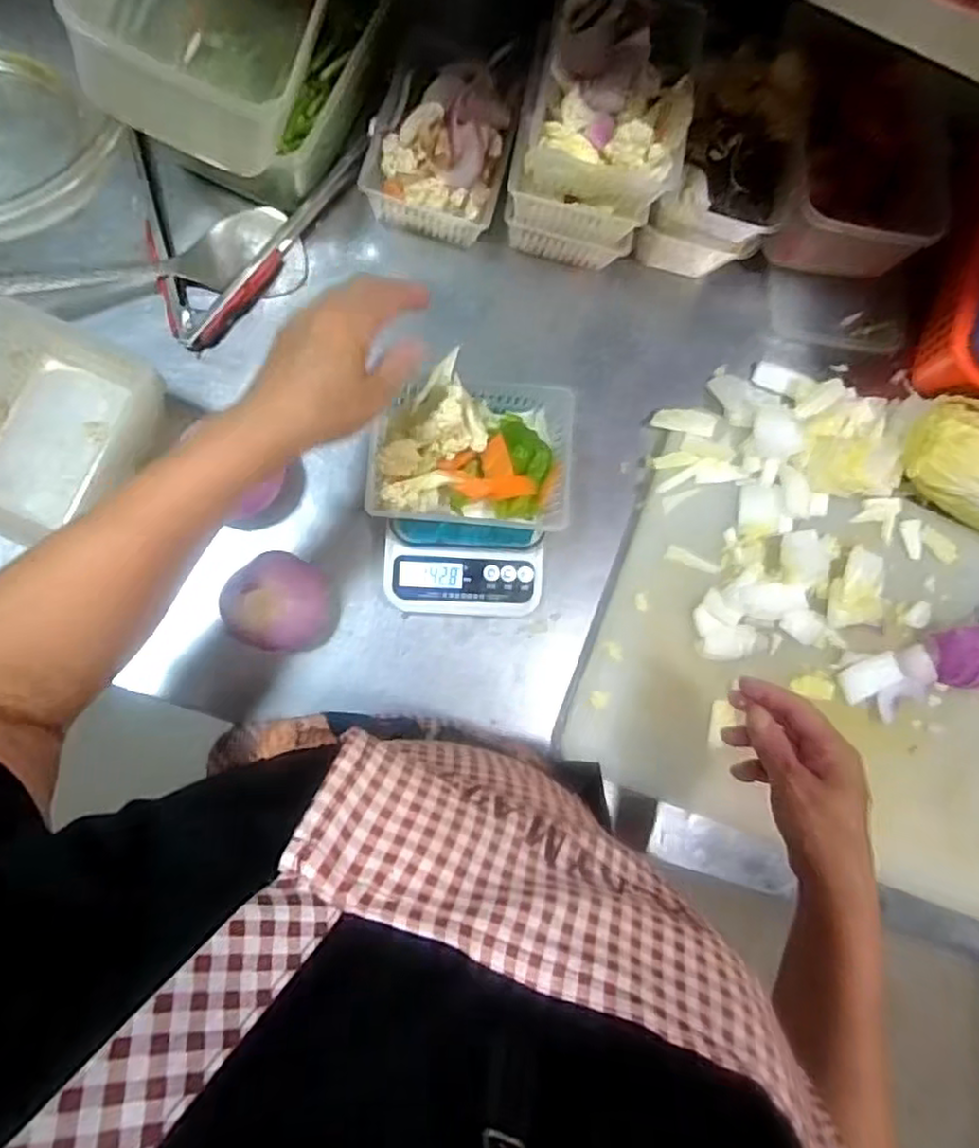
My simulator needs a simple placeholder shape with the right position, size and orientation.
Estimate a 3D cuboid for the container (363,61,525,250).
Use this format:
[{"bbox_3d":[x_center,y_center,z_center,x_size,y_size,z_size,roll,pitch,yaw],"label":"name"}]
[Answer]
[{"bbox_3d":[-0.043,-0.384,0.618,0.116,0.061,0.153,13,83,-7],"label":"container"}]

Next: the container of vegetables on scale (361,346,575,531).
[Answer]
[{"bbox_3d":[-0.010,-0.098,0.523,0.151,0.067,0.119,4,84,-8],"label":"container of vegetables on scale"}]

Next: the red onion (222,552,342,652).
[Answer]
[{"bbox_3d":[-0.161,0.026,0.542,0.074,0.071,0.072,1,85,-9],"label":"red onion"}]

